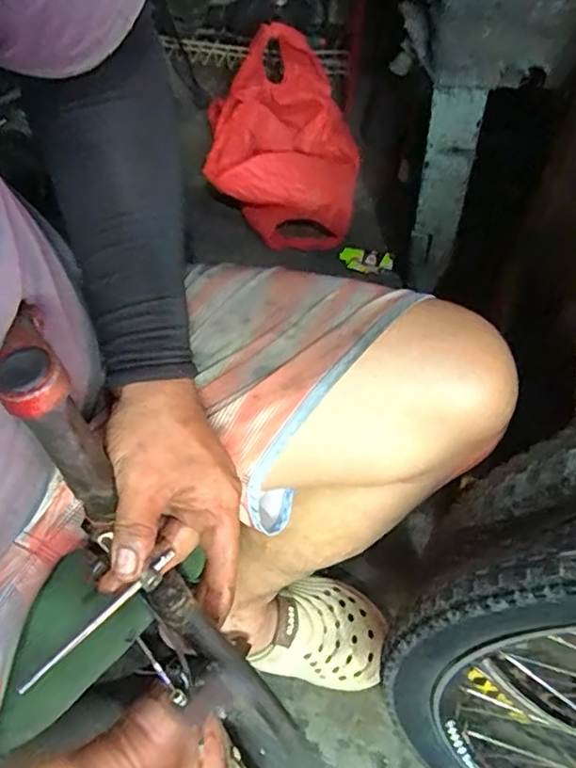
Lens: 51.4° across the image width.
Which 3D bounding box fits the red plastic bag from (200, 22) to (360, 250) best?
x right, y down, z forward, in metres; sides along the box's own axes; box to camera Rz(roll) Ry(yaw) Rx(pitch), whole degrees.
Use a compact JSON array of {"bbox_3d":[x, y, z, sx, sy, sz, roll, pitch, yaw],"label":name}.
[{"bbox_3d":[-0.013,-0.439,1.083,0.273,0.197,0.362,-3,62,2],"label":"red plastic bag"}]

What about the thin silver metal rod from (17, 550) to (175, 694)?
[{"bbox_3d":[-0.114,0.142,0.360,0.006,0.007,0.105,38,59,21],"label":"thin silver metal rod"}]

